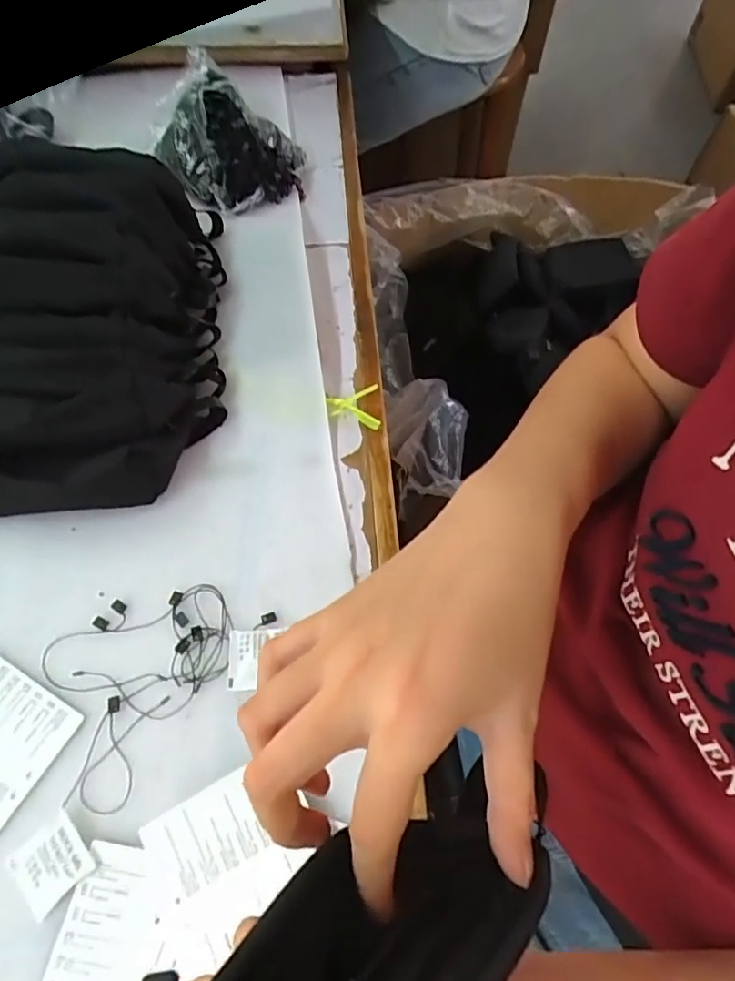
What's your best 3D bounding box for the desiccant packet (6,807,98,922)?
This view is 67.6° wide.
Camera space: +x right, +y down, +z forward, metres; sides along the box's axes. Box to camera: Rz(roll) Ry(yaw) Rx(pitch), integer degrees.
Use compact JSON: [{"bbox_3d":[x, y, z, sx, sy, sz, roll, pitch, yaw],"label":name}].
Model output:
[{"bbox_3d":[-0.186,0.219,0.324,0.040,0.006,0.040,-40,70,-20],"label":"desiccant packet"}]

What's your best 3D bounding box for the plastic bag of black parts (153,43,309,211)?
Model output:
[{"bbox_3d":[-0.155,-0.376,0.581,0.131,0.060,0.179,-38,70,-18],"label":"plastic bag of black parts"}]

